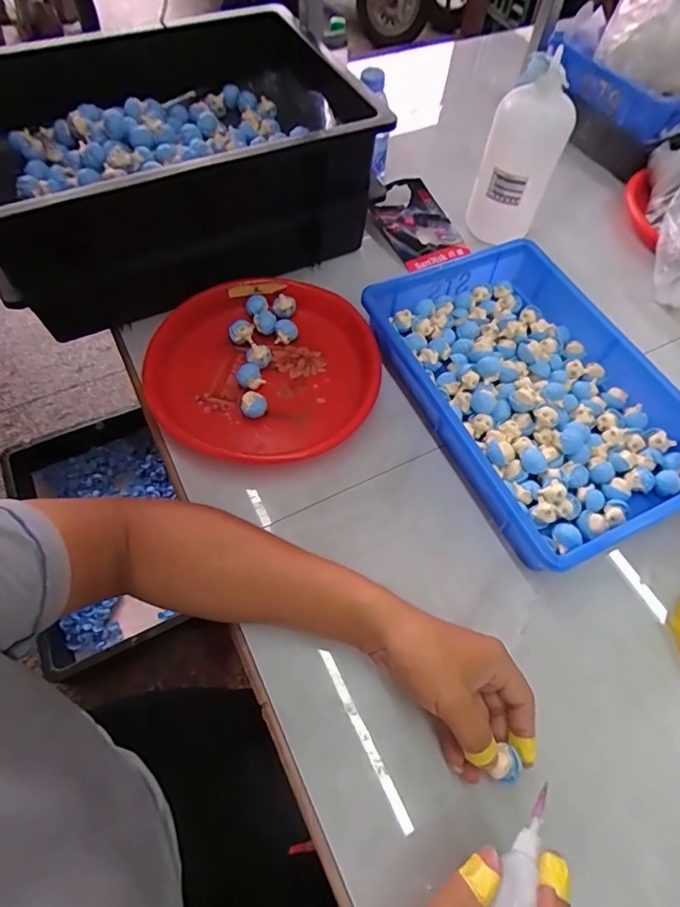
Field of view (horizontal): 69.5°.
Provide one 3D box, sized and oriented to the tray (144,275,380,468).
[{"bbox_3d":[-0.084,-0.099,0.559,0.244,0.041,0.244,1,60,-2],"label":"tray"}]

